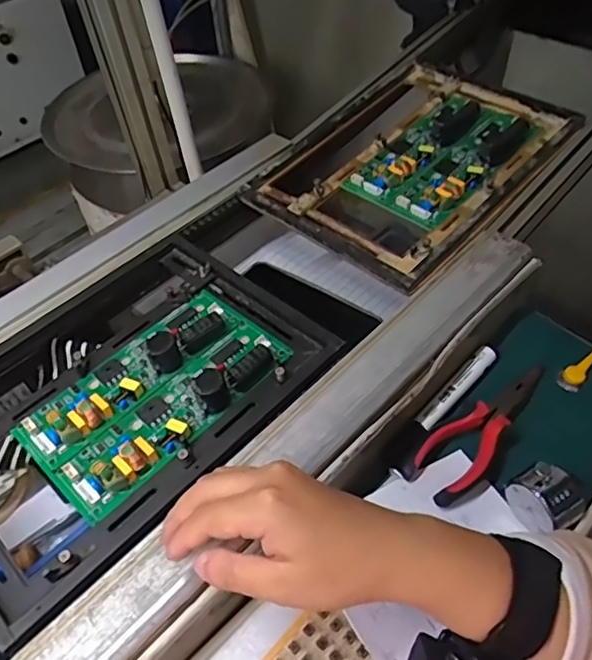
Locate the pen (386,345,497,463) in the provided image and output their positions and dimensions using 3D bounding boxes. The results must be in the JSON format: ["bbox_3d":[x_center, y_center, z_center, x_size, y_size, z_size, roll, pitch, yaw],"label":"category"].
[{"bbox_3d":[0.118,0.056,0.473,0.014,0.014,0.130,34,58,30],"label":"pen"}]

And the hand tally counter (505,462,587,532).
[{"bbox_3d":[0.167,0.117,0.400,0.039,0.046,0.040,-24,50,-16],"label":"hand tally counter"}]

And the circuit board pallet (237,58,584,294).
[{"bbox_3d":[0.126,-0.187,0.611,0.217,0.019,0.317,33,58,30],"label":"circuit board pallet"}]

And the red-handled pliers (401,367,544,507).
[{"bbox_3d":[0.146,0.077,0.450,0.142,0.025,0.041,-33,53,-23],"label":"red-handled pliers"}]

